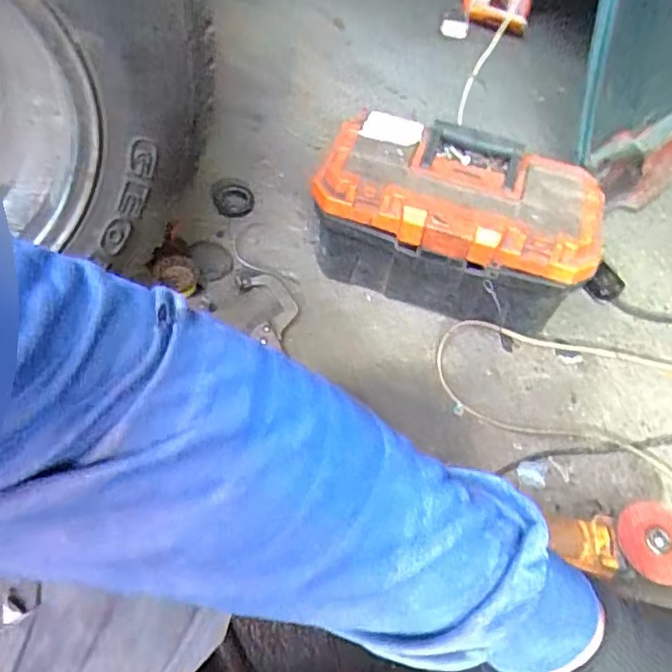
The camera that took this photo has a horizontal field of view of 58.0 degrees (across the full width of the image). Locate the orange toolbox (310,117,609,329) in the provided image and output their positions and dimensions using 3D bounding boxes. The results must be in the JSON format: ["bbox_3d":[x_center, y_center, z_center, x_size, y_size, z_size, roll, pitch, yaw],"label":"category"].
[{"bbox_3d":[0.165,-0.157,0.880,0.376,0.183,0.197,12,54,3],"label":"orange toolbox"}]

